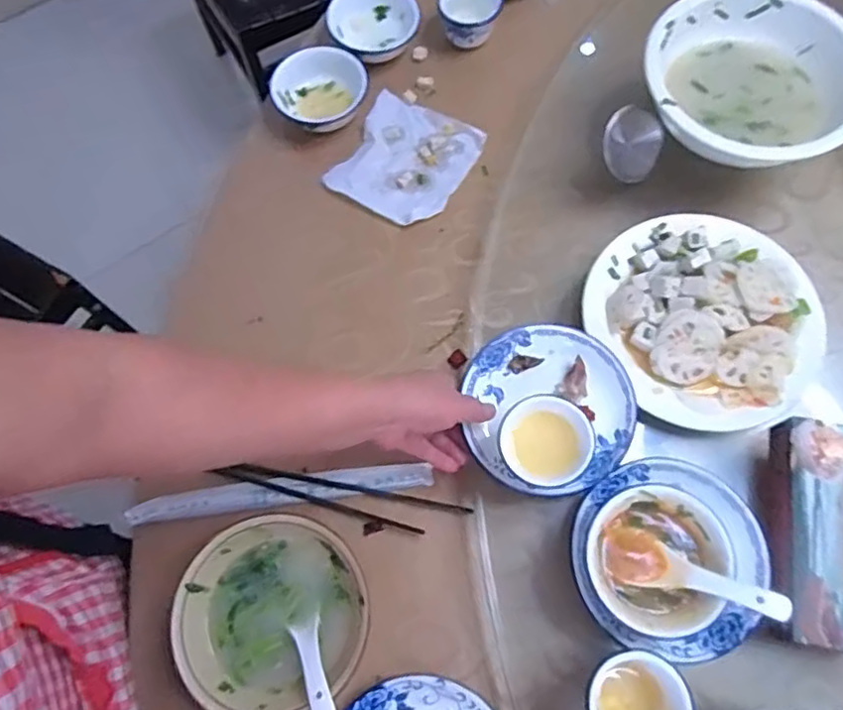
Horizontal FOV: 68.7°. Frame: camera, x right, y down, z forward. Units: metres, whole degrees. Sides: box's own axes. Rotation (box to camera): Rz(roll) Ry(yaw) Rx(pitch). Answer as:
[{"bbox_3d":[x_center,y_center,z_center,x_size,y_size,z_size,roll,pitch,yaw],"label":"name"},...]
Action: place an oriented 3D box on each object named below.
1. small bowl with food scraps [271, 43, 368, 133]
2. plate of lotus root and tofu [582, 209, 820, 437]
[{"bbox_3d":[-0.121,-0.317,0.742,0.114,0.045,0.103,-22,71,-6],"label":"small bowl with food scraps"},{"bbox_3d":[0.277,-0.041,0.589,0.210,0.044,0.211,-1,70,2],"label":"plate of lotus root and tofu"}]

